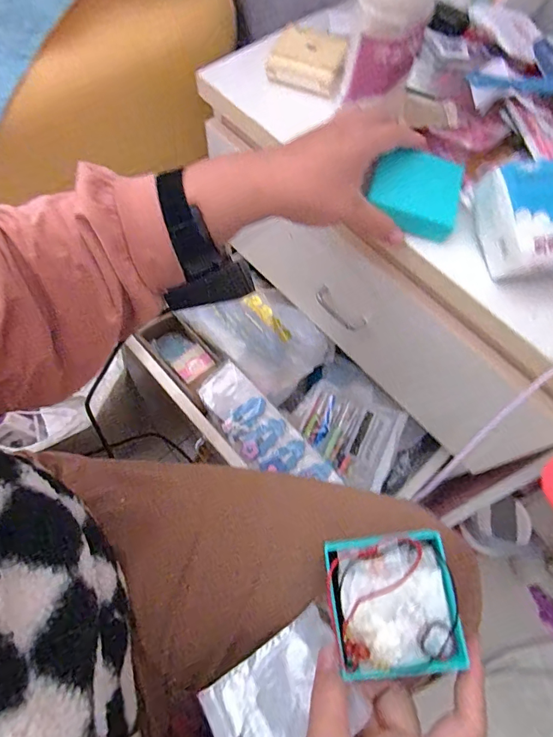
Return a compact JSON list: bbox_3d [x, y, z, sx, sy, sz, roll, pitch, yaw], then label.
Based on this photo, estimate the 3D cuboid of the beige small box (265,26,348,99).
[{"bbox_3d":[0.033,-0.316,0.434,0.075,0.027,0.061,15,66,3],"label":"beige small box"}]

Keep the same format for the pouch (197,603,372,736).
[{"bbox_3d":[0.005,0.208,0.263,0.093,0.005,0.067,-35,46,-10],"label":"pouch"}]

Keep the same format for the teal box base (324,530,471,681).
[{"bbox_3d":[0.072,0.144,0.265,0.072,0.025,0.075,-11,69,6],"label":"teal box base"}]

